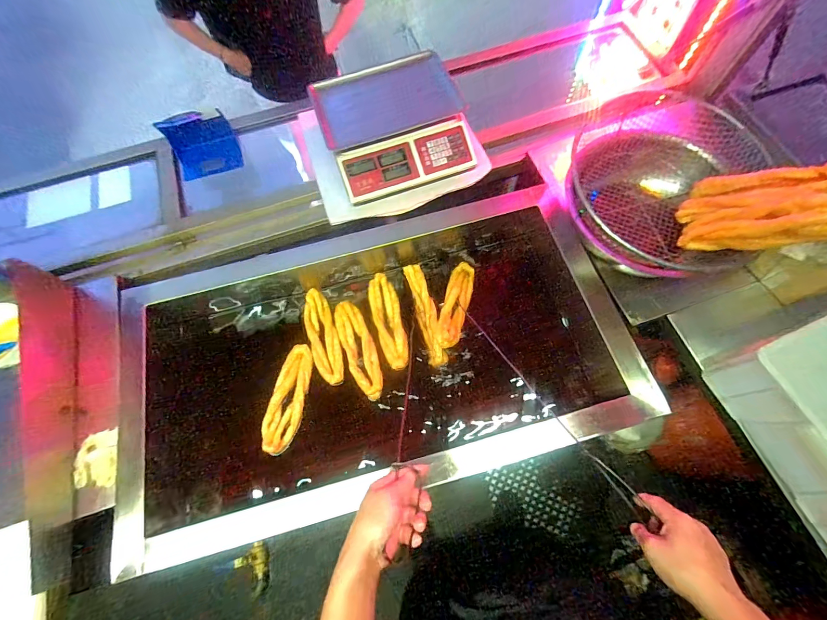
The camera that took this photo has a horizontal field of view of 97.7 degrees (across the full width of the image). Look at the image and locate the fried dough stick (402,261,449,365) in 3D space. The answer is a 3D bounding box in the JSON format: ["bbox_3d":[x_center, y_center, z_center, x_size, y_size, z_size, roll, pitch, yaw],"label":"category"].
[{"bbox_3d":[0.029,0.008,0.846,0.047,0.039,0.243,-14,68,-3],"label":"fried dough stick"}]

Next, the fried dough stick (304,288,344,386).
[{"bbox_3d":[-0.210,0.062,0.838,0.066,0.037,0.225,-15,69,-4],"label":"fried dough stick"}]

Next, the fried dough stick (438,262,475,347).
[{"bbox_3d":[0.101,-0.018,0.853,0.056,0.029,0.224,14,69,7],"label":"fried dough stick"}]

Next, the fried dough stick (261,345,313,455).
[{"bbox_3d":[-0.275,0.191,0.799,0.073,0.028,0.232,7,69,5],"label":"fried dough stick"}]

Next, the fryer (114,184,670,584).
[{"bbox_3d":[-0.096,0.077,0.834,0.979,0.229,0.616,-18,69,-5],"label":"fryer"}]

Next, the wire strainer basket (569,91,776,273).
[{"bbox_3d":[0.497,-0.269,0.750,0.348,0.120,0.405,22,71,10],"label":"wire strainer basket"}]

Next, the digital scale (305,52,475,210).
[{"bbox_3d":[-0.051,-0.452,0.894,0.357,0.122,0.286,-13,68,-3],"label":"digital scale"}]

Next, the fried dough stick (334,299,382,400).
[{"bbox_3d":[-0.124,0.090,0.832,0.067,0.030,0.231,-20,69,-6],"label":"fried dough stick"}]

